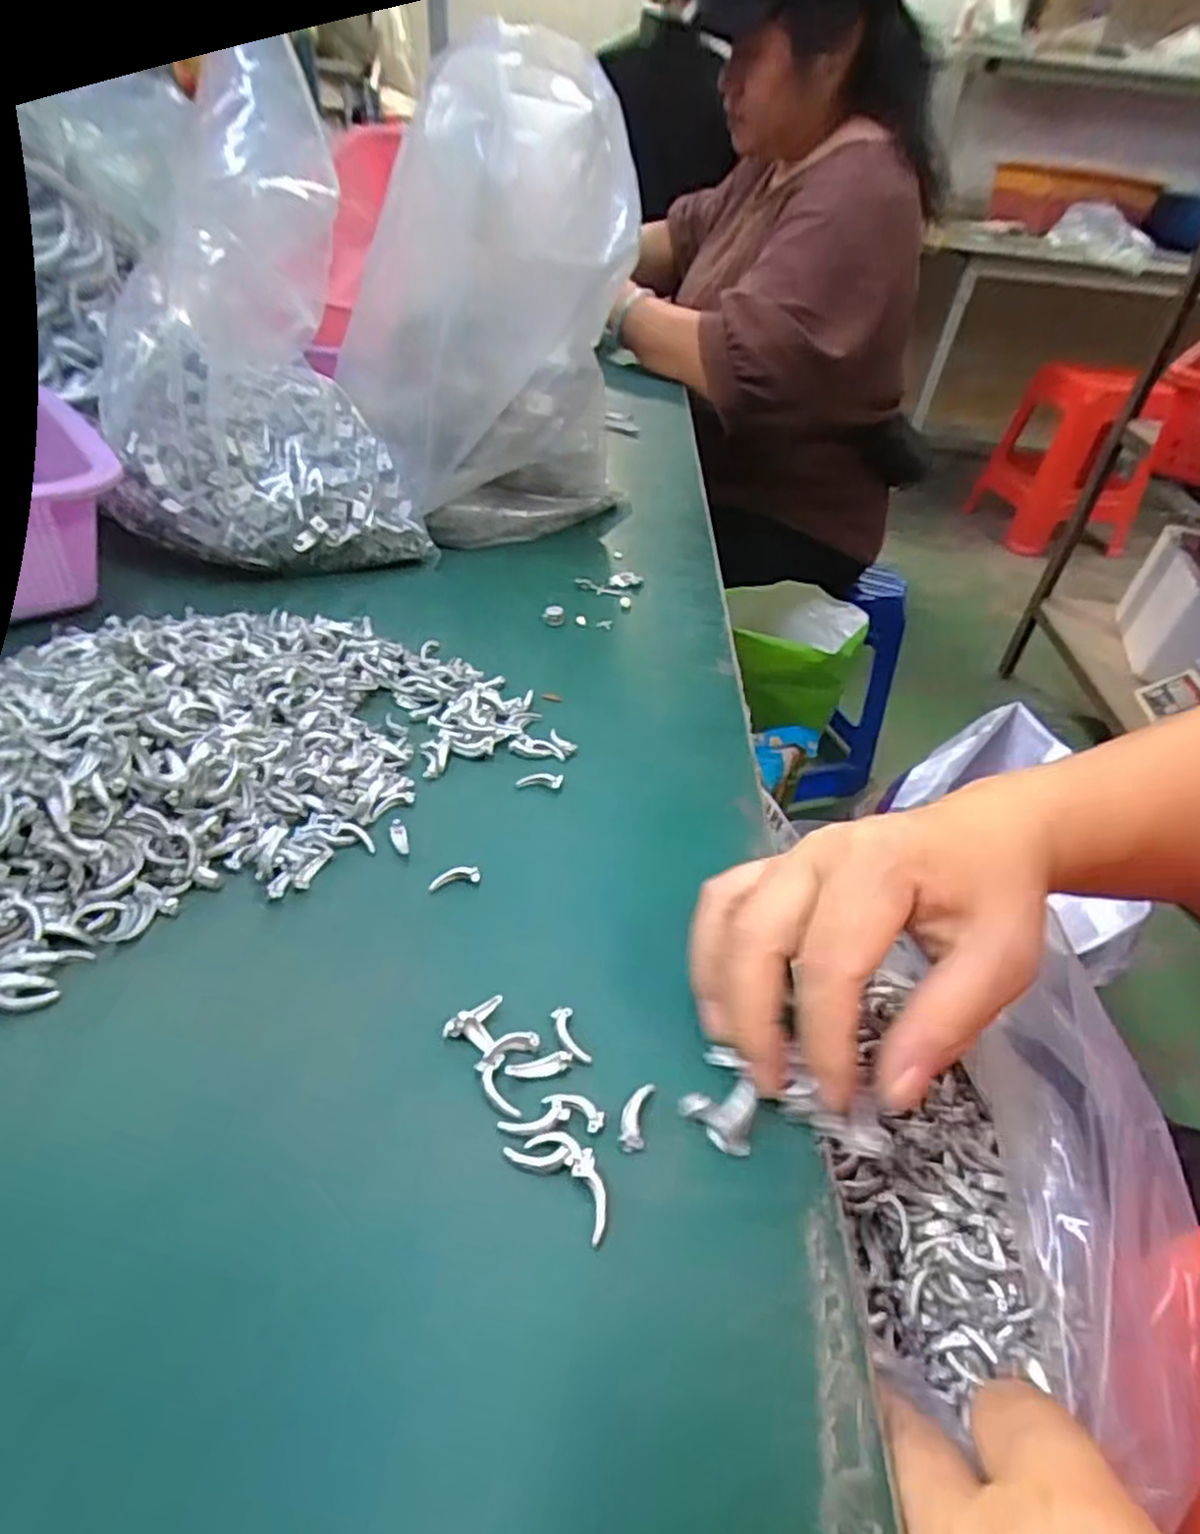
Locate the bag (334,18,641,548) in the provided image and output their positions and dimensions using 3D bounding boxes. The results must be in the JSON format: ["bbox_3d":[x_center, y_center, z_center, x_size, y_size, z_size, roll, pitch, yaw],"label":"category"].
[{"bbox_3d":[-0.073,-0.291,0.496,0.168,0.264,0.207,0,41,-6],"label":"bag"}]

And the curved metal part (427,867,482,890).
[{"bbox_3d":[-0.058,0.043,0.299,0.020,0.005,0.009,-7,42,-13],"label":"curved metal part"}]

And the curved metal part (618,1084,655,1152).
[{"bbox_3d":[0.011,0.106,0.230,0.008,0.004,0.021,12,41,8],"label":"curved metal part"}]

